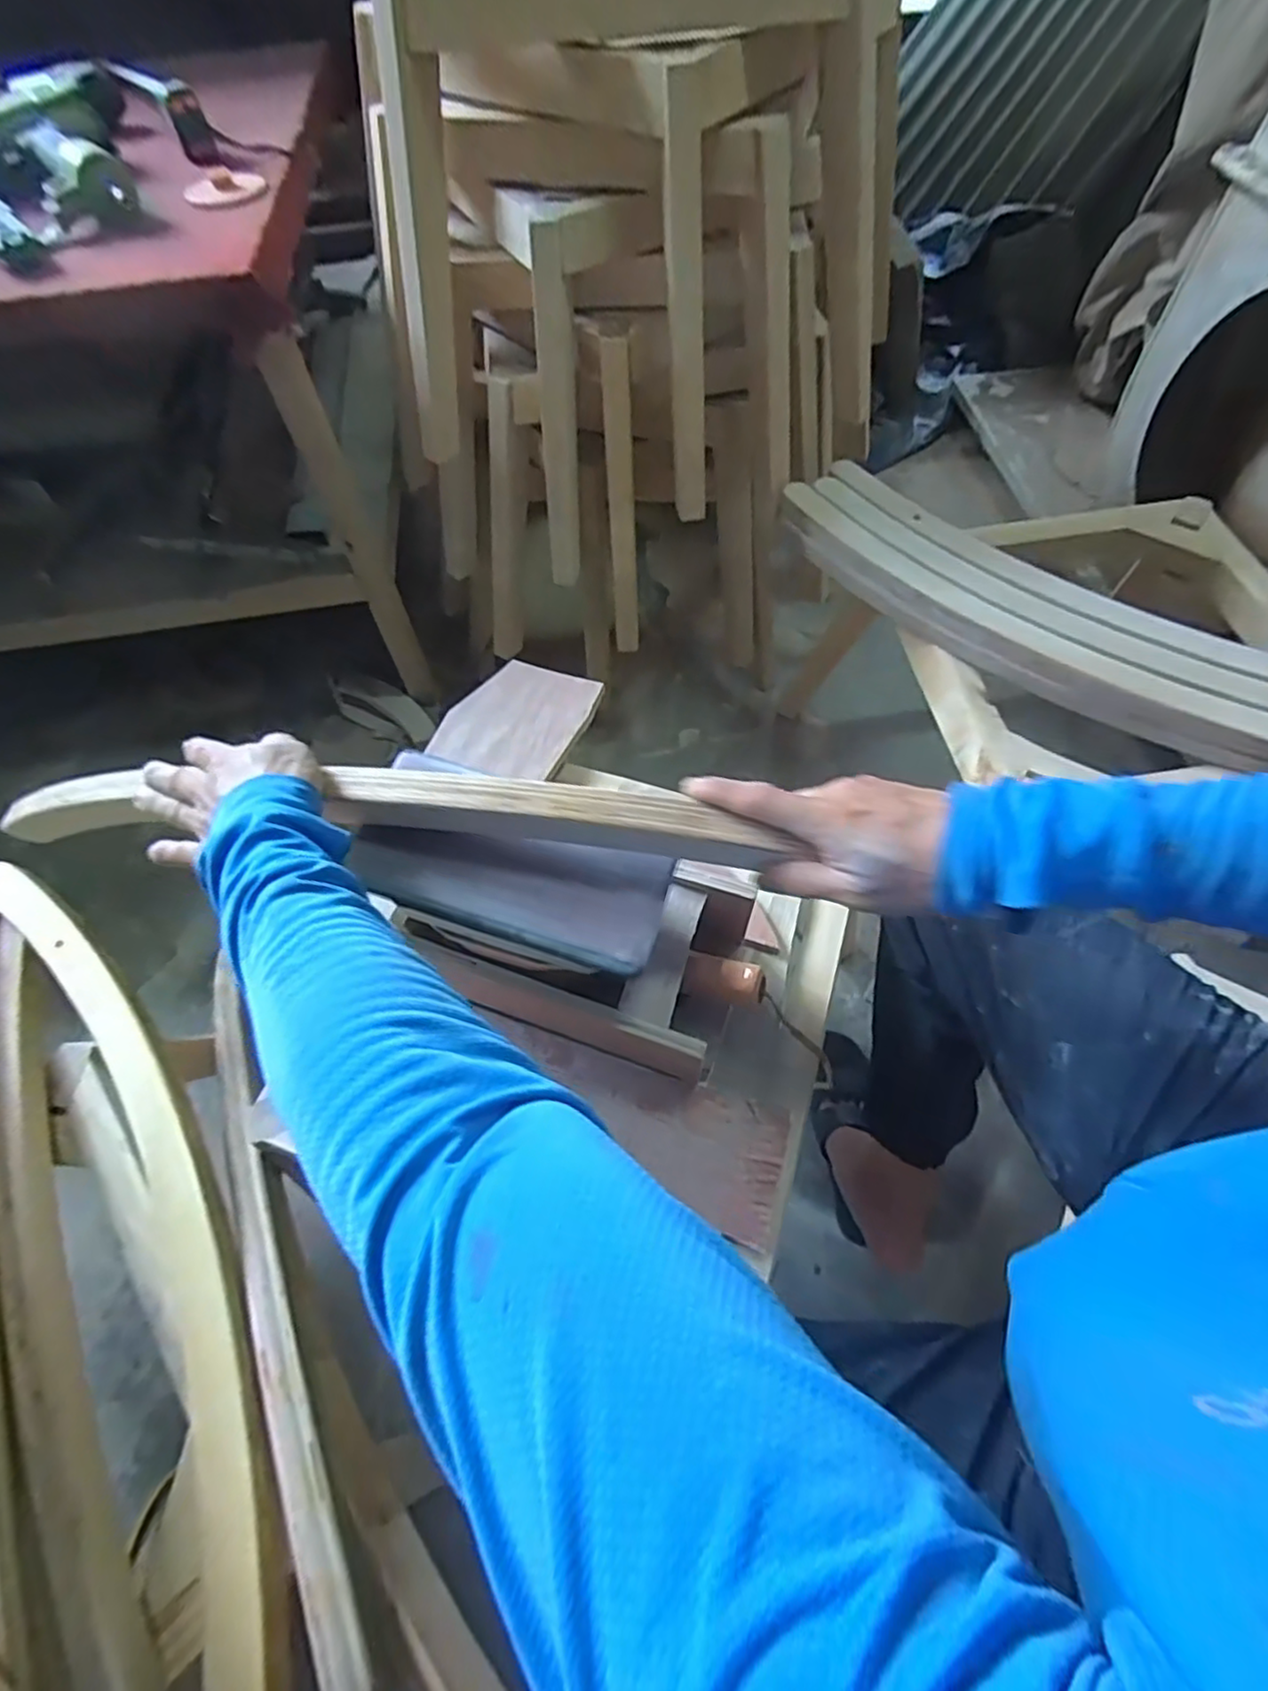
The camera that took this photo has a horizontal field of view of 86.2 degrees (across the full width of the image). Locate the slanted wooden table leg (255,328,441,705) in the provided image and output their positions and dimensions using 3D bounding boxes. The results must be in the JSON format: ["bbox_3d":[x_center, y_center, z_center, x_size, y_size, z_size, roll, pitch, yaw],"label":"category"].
[{"bbox_3d":[-0.403,-0.438,1.020,0.059,0.572,0.052,-27,64,-12],"label":"slanted wooden table leg"}]

